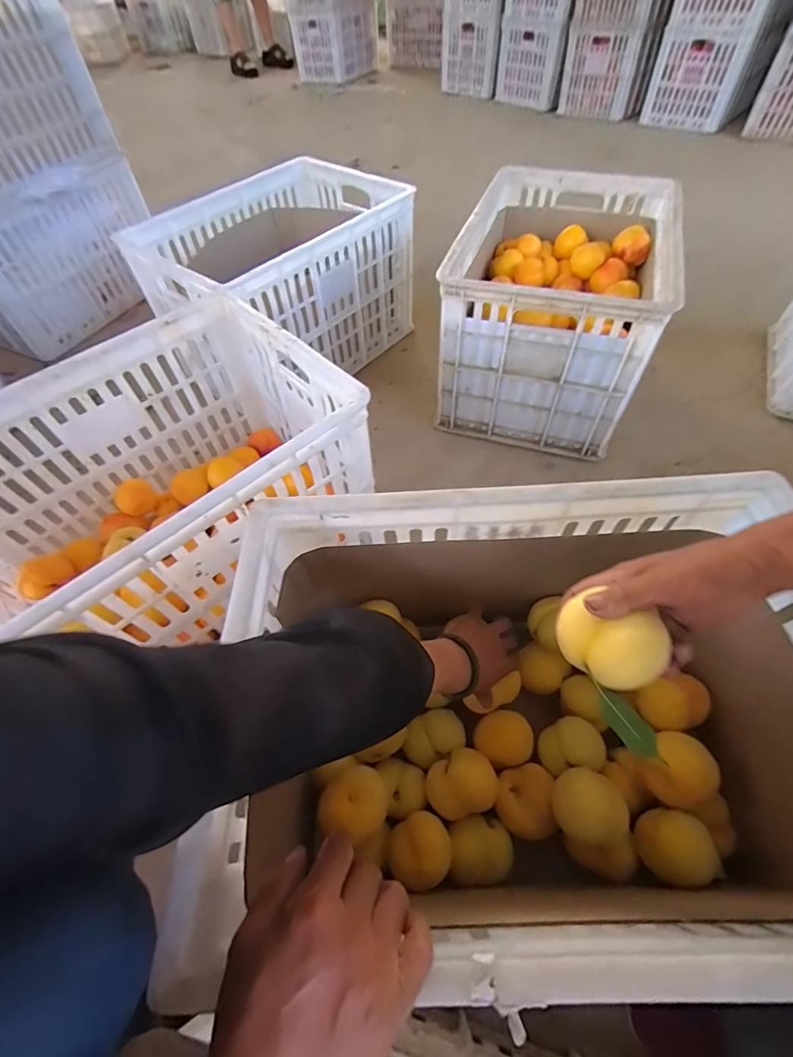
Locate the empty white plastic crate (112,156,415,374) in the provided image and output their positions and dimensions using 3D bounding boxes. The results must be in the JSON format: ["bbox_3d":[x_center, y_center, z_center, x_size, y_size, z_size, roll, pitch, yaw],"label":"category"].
[{"bbox_3d":[-0.229,-0.534,0.944,0.339,0.291,0.493,35,64,25],"label":"empty white plastic crate"}]

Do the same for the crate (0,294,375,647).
[{"bbox_3d":[-0.313,-0.051,0.586,0.481,0.238,0.341,-40,61,-22],"label":"crate"}]

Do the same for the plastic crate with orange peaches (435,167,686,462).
[{"bbox_3d":[0.305,-0.436,0.855,0.333,0.303,0.465,13,57,14],"label":"plastic crate with orange peaches"}]

